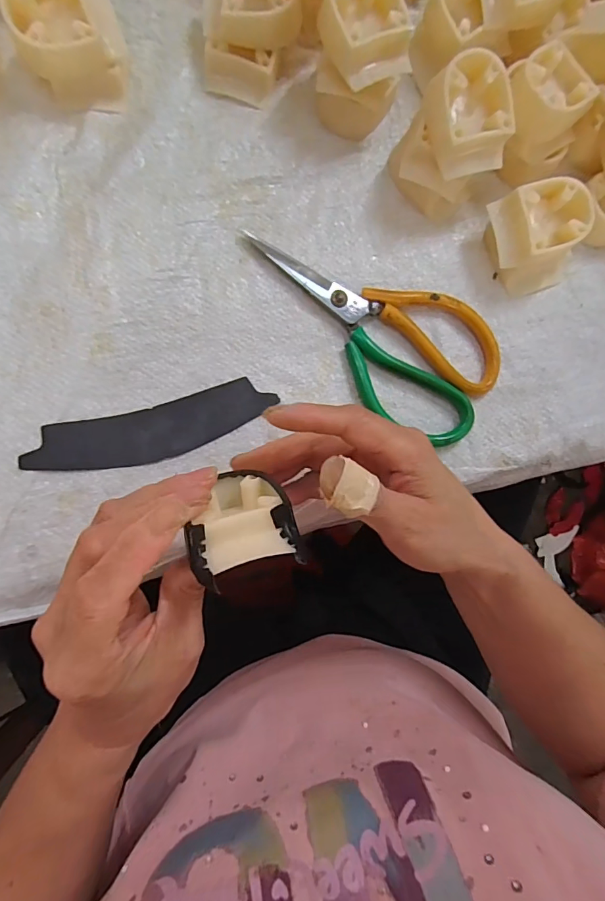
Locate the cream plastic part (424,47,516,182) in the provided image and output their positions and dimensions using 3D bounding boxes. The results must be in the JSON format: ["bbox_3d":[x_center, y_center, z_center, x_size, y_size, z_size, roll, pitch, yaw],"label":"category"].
[{"bbox_3d":[0.102,-0.209,0.278,0.047,0.034,0.060,-20,115,-7],"label":"cream plastic part"}]

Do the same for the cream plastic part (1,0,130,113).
[{"bbox_3d":[-0.144,-0.254,0.272,0.064,0.038,0.056,-8,87,-8],"label":"cream plastic part"}]

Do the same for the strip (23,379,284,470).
[{"bbox_3d":[-0.093,-0.013,0.278,0.151,0.004,0.036,-16,88,-9],"label":"strip"}]

